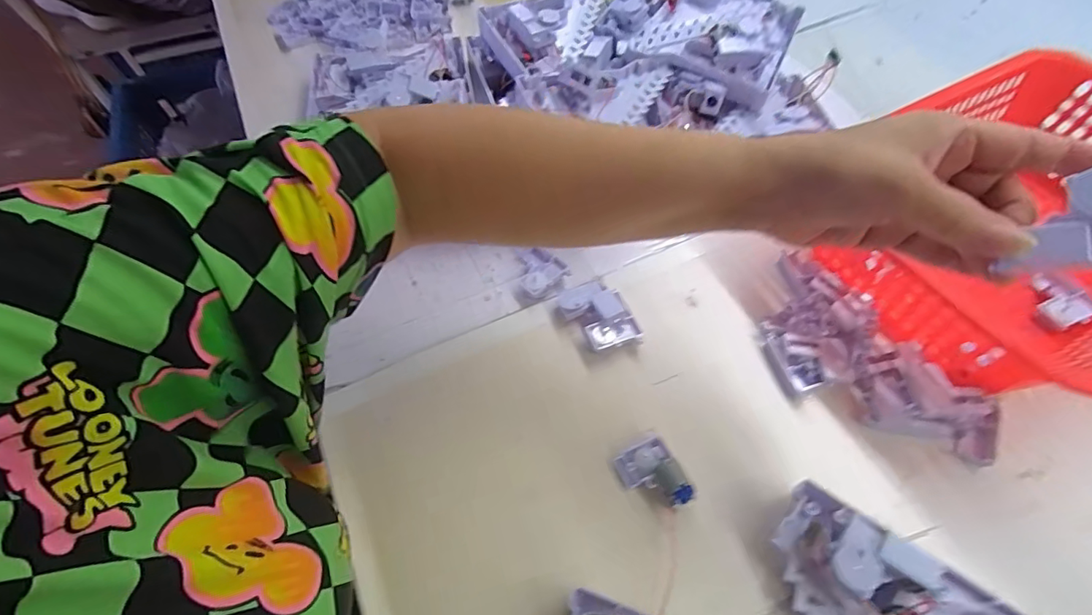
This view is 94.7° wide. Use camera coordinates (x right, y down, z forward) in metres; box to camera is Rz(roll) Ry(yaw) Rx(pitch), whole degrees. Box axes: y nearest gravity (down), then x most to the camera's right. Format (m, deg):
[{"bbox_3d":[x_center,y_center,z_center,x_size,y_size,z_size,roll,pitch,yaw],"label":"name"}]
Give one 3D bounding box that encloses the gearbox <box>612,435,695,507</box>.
[{"bbox_3d":[0.070,0.112,0.333,0.035,0.020,0.046,-22,58,-11],"label":"gearbox"}]

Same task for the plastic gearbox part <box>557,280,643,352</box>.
[{"bbox_3d":[0.043,0.005,0.403,0.047,0.019,0.067,-30,60,-16],"label":"plastic gearbox part"}]

